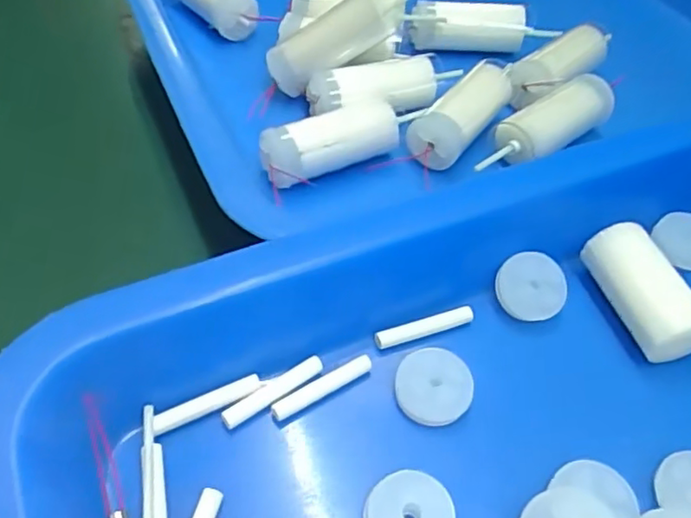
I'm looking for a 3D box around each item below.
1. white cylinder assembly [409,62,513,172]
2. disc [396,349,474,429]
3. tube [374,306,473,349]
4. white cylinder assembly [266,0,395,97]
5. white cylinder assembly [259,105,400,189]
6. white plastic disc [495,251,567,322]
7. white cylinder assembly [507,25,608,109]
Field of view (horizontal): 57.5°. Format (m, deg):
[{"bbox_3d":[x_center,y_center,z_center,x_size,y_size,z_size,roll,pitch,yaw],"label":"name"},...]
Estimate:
[{"bbox_3d":[0.046,-0.057,0.242,0.019,0.016,0.056,32,55,22],"label":"white cylinder assembly"},{"bbox_3d":[0.024,0.035,0.173,0.020,0.004,0.021,7,67,11],"label":"disc"},{"bbox_3d":[0.024,0.020,0.187,0.031,0.004,0.005,-14,52,-15],"label":"tube"},{"bbox_3d":[-0.007,-0.084,0.247,0.050,0.019,0.017,-27,48,20],"label":"white cylinder assembly"},{"bbox_3d":[-0.005,-0.044,0.227,0.049,0.018,0.017,-20,54,-19],"label":"white cylinder assembly"},{"bbox_3d":[0.057,0.008,0.192,0.020,0.004,0.020,0,84,5],"label":"white plastic disc"},{"bbox_3d":[0.088,-0.081,0.264,0.059,0.016,0.016,-33,59,-27],"label":"white cylinder assembly"}]

